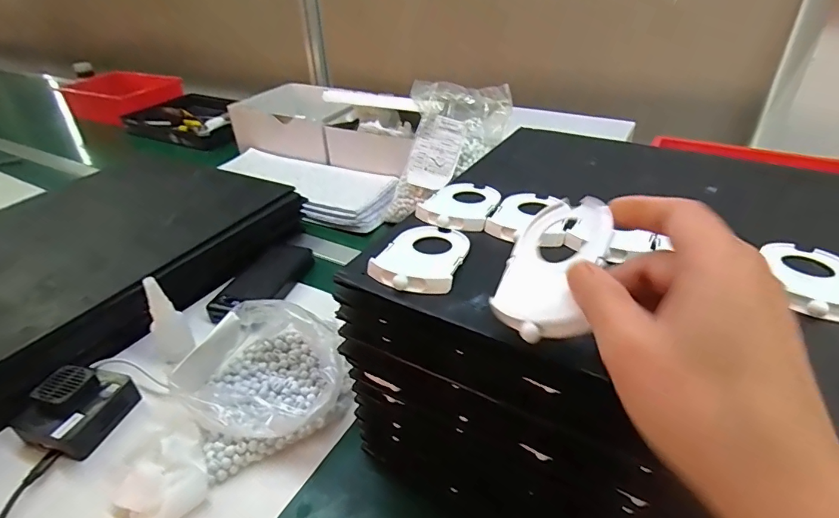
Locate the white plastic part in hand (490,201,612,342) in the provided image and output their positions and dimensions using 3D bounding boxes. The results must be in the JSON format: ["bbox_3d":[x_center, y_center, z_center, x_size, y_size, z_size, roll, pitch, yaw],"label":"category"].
[{"bbox_3d":[0.071,0.004,0.248,0.052,0.008,0.083,8,64,41],"label":"white plastic part in hand"}]

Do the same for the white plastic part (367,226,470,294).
[{"bbox_3d":[0.003,-0.004,0.325,0.057,0.009,0.081,11,37,18],"label":"white plastic part"}]

